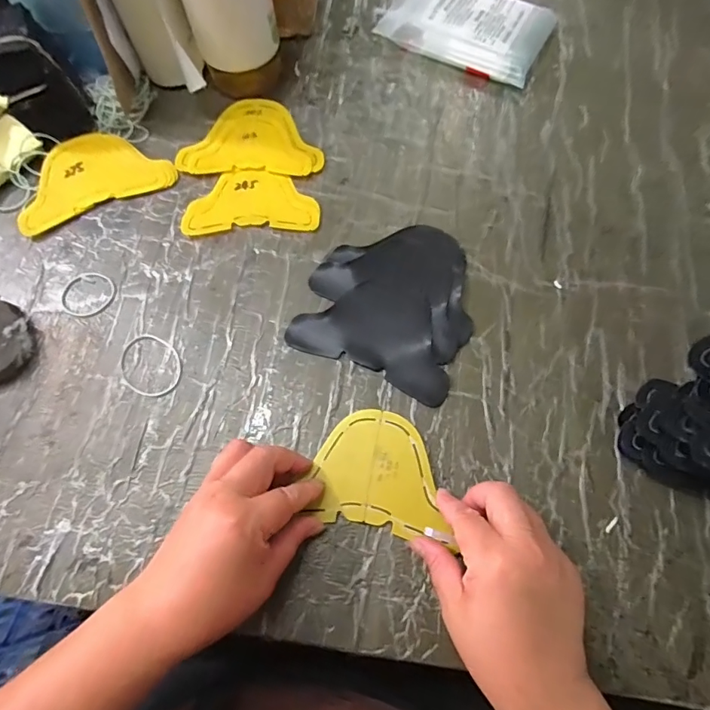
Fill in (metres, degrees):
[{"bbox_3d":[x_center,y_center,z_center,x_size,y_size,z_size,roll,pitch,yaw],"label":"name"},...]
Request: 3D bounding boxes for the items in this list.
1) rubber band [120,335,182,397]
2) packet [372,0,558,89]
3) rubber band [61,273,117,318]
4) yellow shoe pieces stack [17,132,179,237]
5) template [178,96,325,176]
[{"bbox_3d":[-0.174,0.009,0.393,0.060,0.004,0.048,32,74,13],"label":"rubber band"},{"bbox_3d":[0.123,-0.368,0.518,0.176,0.029,0.104,26,72,11],"label":"packet"},{"bbox_3d":[-0.243,-0.055,0.421,0.047,0.004,0.046,-1,69,2],"label":"rubber band"},{"bbox_3d":[-0.268,-0.184,0.467,0.150,0.013,0.091,-26,71,-8],"label":"yellow shoe pieces stack"},{"bbox_3d":[-0.104,-0.229,0.482,0.141,0.005,0.098,2,69,3],"label":"template"}]

